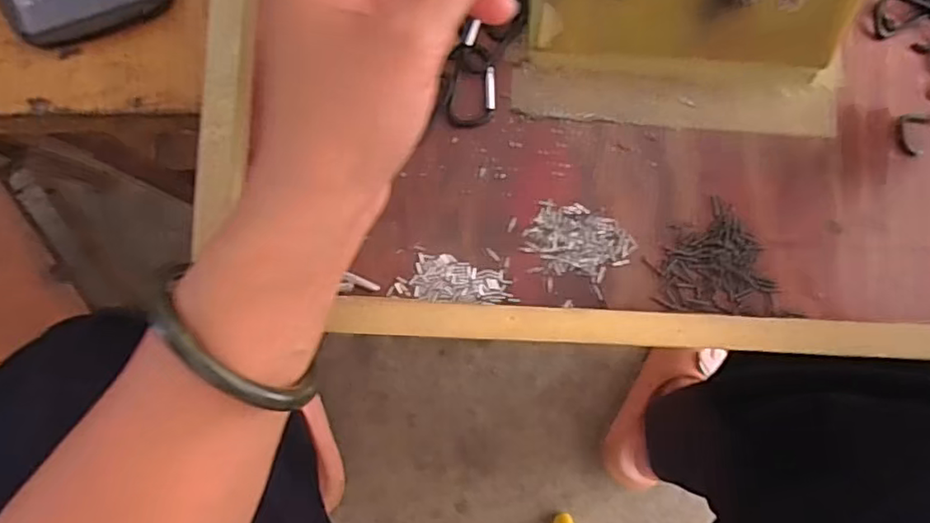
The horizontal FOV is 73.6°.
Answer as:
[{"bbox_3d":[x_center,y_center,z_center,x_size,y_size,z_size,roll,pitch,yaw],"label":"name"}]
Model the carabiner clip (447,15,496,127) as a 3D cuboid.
[{"bbox_3d":[0.003,-0.090,0.321,0.025,0.005,0.041,0,84,-6],"label":"carabiner clip"}]

